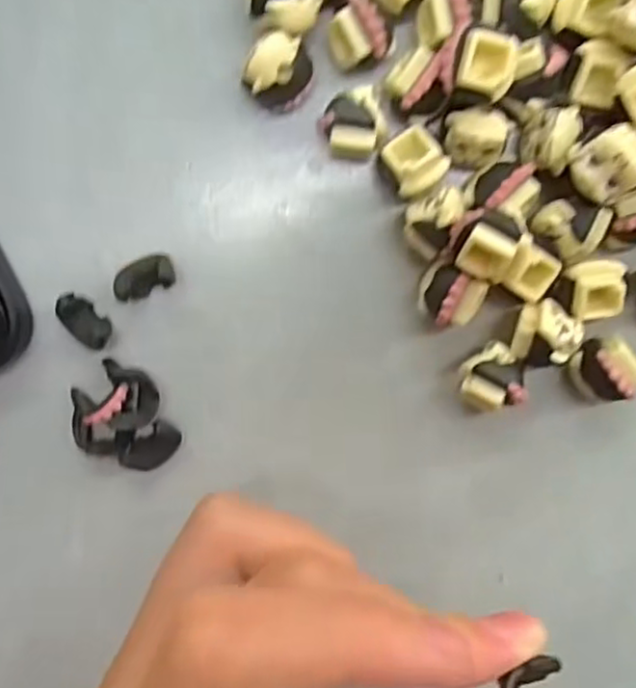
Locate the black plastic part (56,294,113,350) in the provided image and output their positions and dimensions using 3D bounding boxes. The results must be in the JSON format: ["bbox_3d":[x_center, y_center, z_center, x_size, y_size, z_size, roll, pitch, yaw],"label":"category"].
[{"bbox_3d":[-0.060,-0.005,0.173,0.015,0.005,0.009,45,96,-3],"label":"black plastic part"}]

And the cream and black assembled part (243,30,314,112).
[{"bbox_3d":[-0.009,-0.064,0.162,0.014,0.012,0.016,21,96,0],"label":"cream and black assembled part"}]

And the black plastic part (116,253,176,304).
[{"bbox_3d":[-0.043,-0.017,0.171,0.014,0.009,0.009,-18,95,4],"label":"black plastic part"}]

